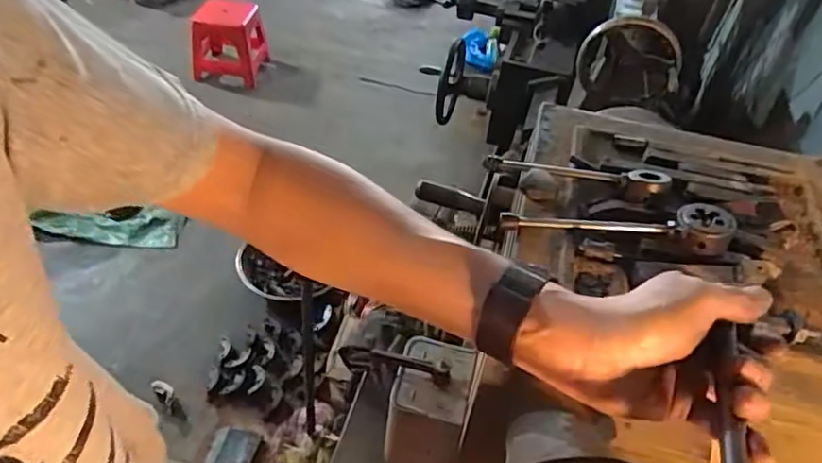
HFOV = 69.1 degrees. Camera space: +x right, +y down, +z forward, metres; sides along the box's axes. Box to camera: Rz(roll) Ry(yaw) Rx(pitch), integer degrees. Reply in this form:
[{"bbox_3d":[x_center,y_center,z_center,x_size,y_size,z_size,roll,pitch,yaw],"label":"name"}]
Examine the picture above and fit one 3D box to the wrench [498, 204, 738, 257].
[{"bbox_3d":[0.176,-0.006,0.519,0.192,0.020,0.051,3,42,17],"label":"wrench"}]

